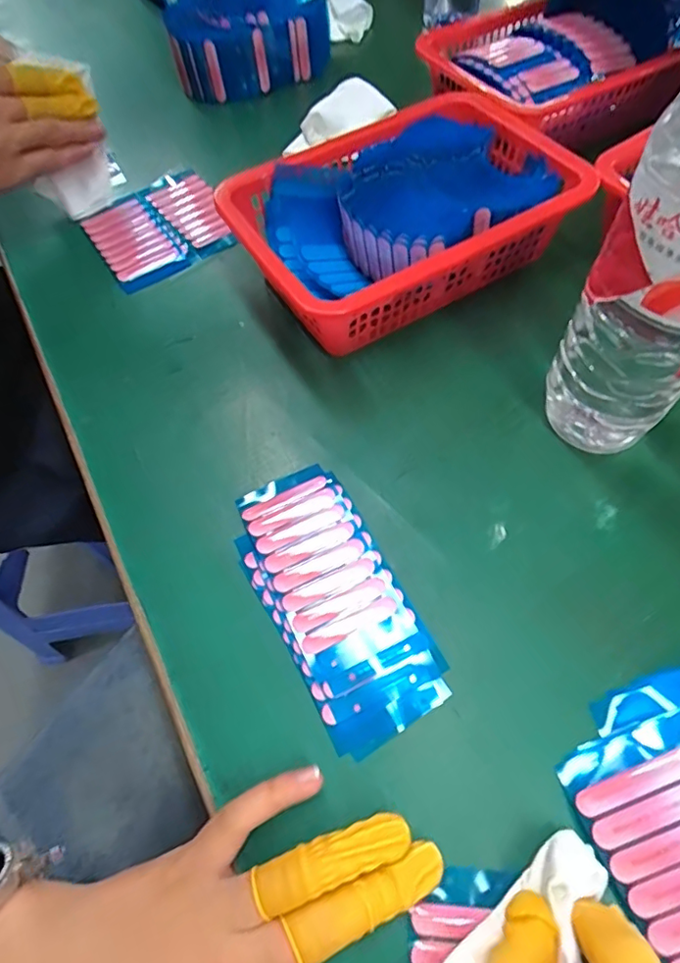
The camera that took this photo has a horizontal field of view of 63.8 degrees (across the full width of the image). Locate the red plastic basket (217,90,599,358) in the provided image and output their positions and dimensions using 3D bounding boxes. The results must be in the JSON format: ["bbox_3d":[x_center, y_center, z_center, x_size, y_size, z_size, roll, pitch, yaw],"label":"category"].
[{"bbox_3d":[0.043,-0.182,0.382,0.211,0.057,0.153,-28,62,-13],"label":"red plastic basket"}]

